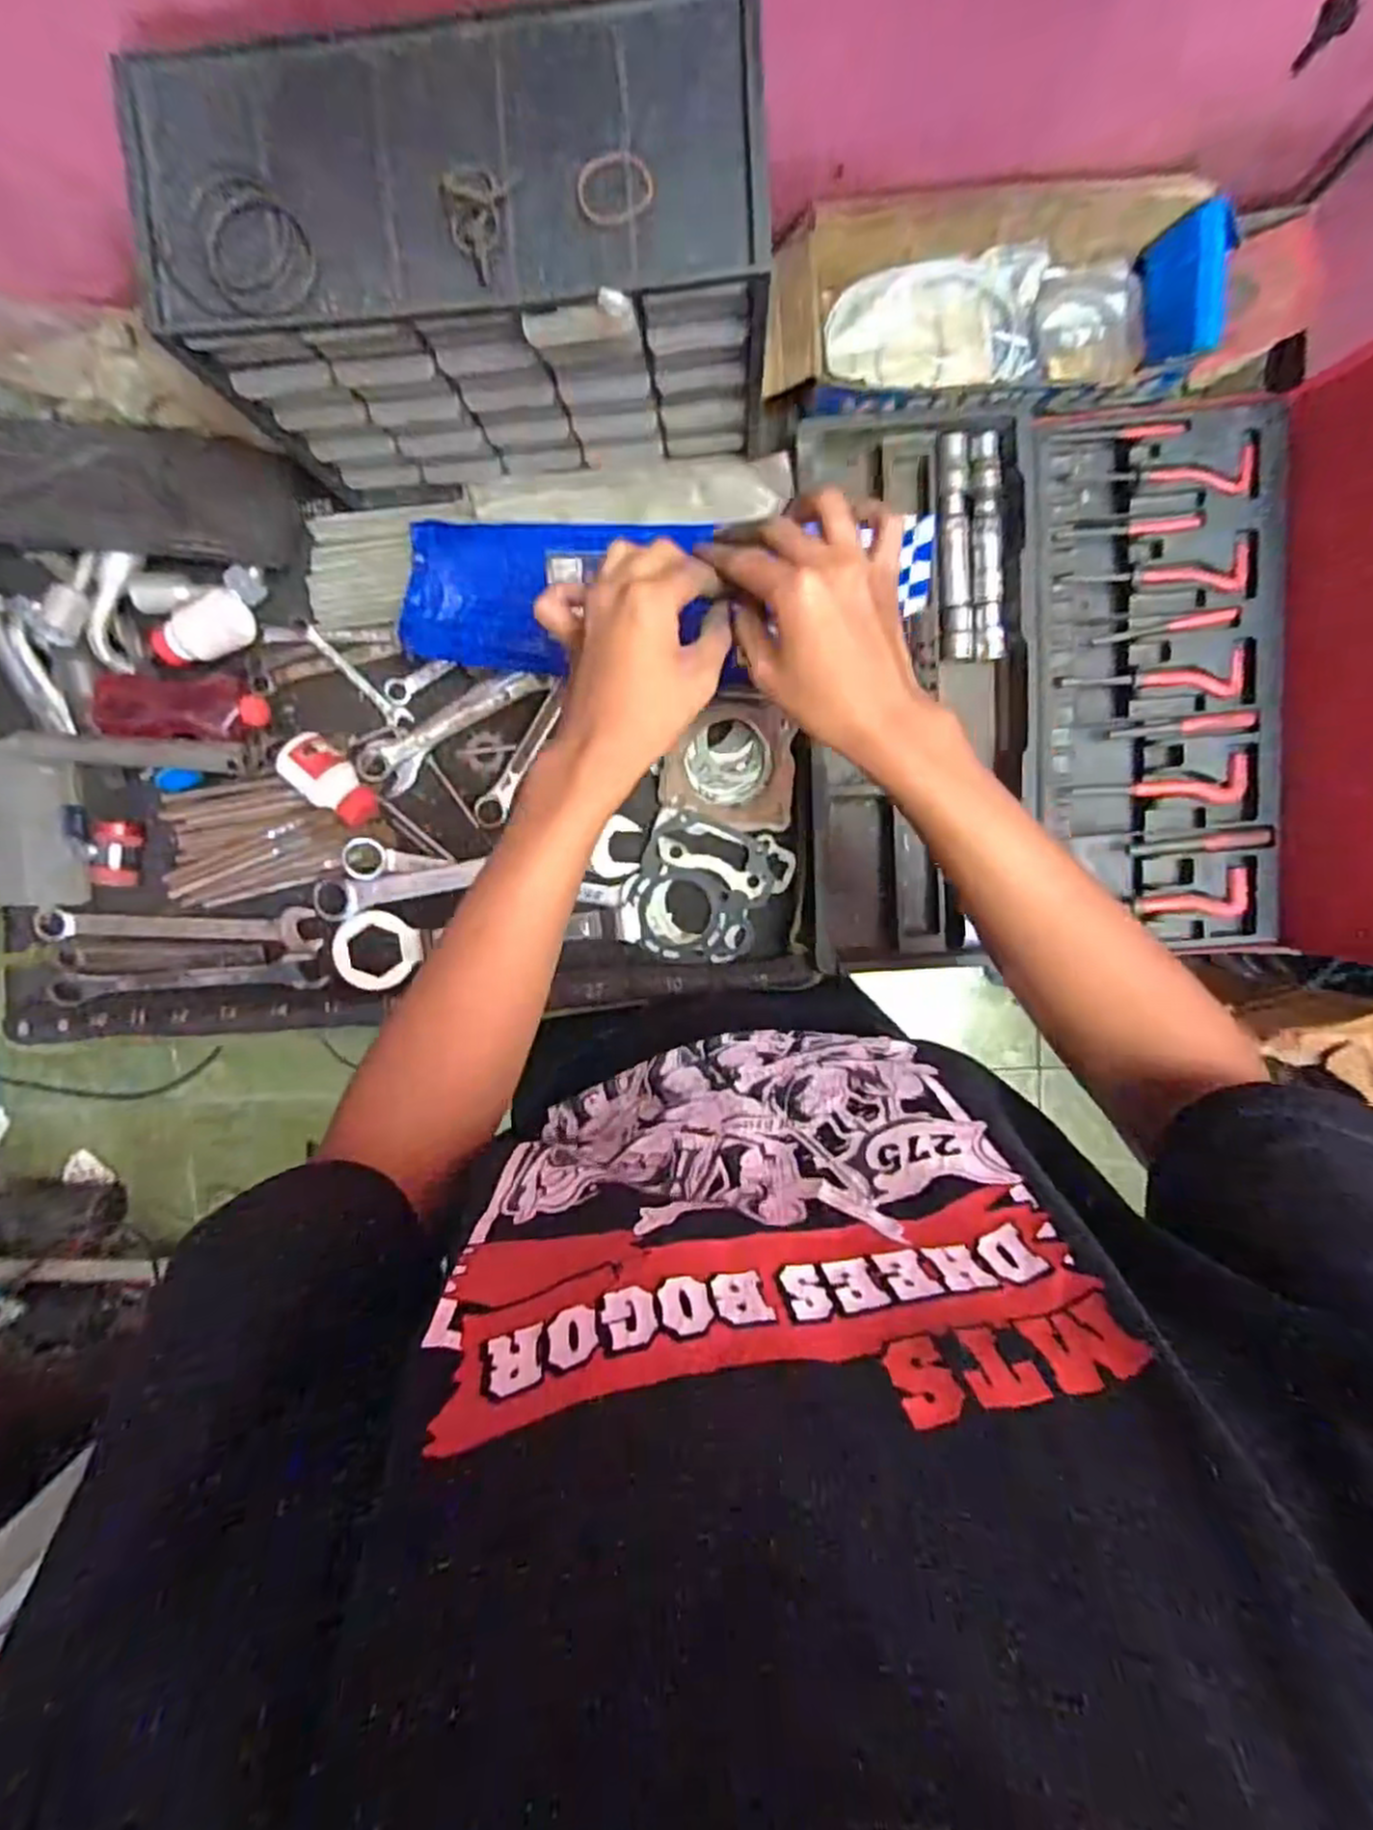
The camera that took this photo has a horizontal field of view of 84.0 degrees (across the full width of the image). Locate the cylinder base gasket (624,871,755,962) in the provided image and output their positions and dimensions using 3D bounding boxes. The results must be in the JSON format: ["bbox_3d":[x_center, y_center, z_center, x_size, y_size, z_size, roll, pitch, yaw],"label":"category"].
[{"bbox_3d":[0.001,0.002,0.596,0.099,0.008,0.072,-3,102,-1],"label":"cylinder base gasket"}]

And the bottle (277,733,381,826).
[{"bbox_3d":[-0.263,-0.099,0.567,0.071,0.042,0.041,43,96,-3],"label":"bottle"}]

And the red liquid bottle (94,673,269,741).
[{"bbox_3d":[-0.376,-0.155,0.575,0.126,0.048,0.047,3,96,2],"label":"red liquid bottle"}]

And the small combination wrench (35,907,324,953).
[{"bbox_3d":[-0.403,0.008,0.609,0.219,0.020,0.032,3,96,2],"label":"small combination wrench"}]

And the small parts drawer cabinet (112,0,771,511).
[{"bbox_3d":[-0.108,-0.349,0.439,0.288,0.191,0.129,-3,96,3],"label":"small parts drawer cabinet"}]

